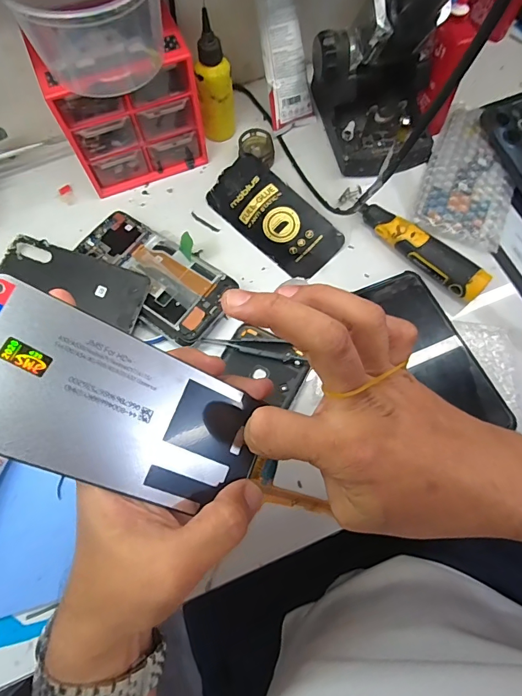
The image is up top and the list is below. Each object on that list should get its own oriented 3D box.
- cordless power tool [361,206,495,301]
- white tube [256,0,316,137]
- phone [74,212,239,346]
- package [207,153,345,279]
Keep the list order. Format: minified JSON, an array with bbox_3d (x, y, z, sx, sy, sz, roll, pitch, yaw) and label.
[{"bbox_3d":[0.156,-0.099,0.395,0.029,0.030,0.136,-40,75,-12],"label":"cordless power tool"},{"bbox_3d":[0.022,-0.308,0.413,0.049,0.156,0.027,-23,39,-8],"label":"white tube"},{"bbox_3d":[-0.102,-0.071,0.382,0.160,0.006,0.075,34,72,16],"label":"phone"},{"bbox_3d":[0.012,-0.136,0.418,0.069,0.009,0.144,-44,81,-2],"label":"package"}]

